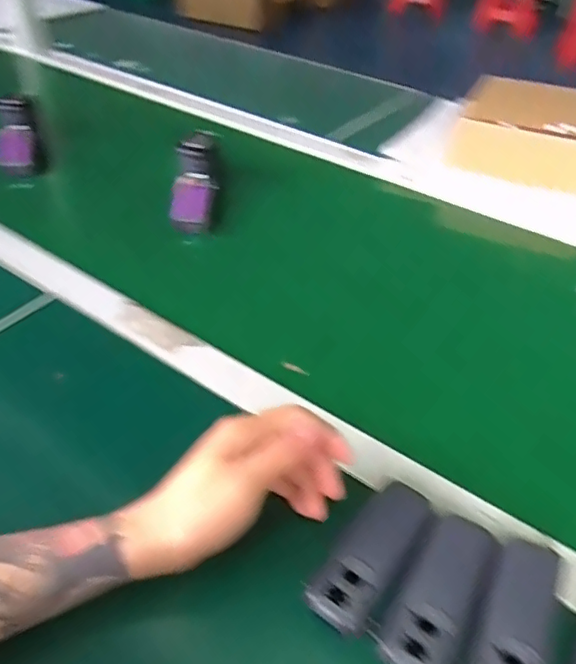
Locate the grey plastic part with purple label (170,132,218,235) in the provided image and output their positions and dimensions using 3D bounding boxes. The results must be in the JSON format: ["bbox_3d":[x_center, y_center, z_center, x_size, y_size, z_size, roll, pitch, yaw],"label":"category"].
[{"bbox_3d":[-0.117,-0.187,0.743,0.045,0.040,0.143,2,68,2],"label":"grey plastic part with purple label"}]

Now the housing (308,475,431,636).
[{"bbox_3d":[0.054,0.143,0.385,0.040,0.014,0.107,27,48,24],"label":"housing"}]

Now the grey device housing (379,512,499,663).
[{"bbox_3d":[0.096,0.163,0.365,0.036,0.014,0.105,27,48,23],"label":"grey device housing"}]

